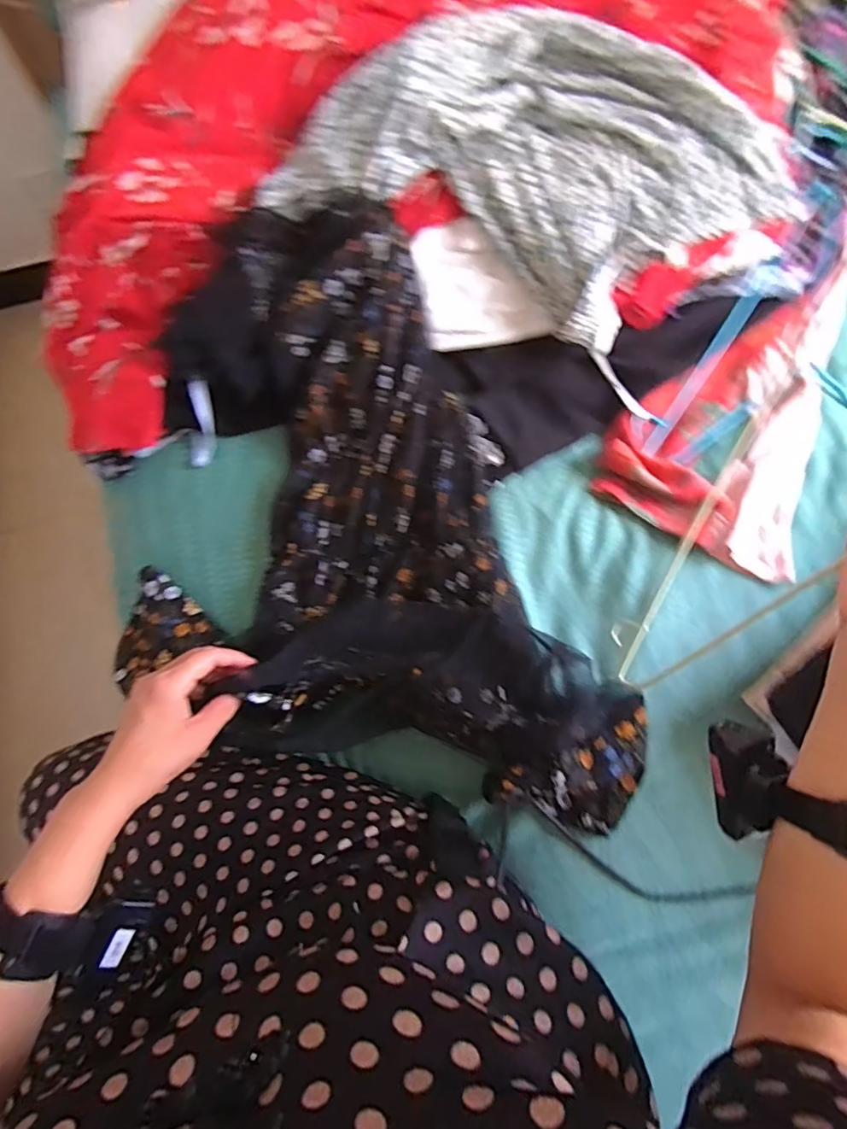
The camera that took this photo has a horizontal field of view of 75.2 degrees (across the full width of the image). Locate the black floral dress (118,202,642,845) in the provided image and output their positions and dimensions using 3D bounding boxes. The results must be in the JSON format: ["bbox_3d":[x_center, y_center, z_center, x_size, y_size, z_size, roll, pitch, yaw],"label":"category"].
[{"bbox_3d":[-0.017,-0.077,0.562,0.534,0.132,0.539,14,72,6],"label":"black floral dress"}]

